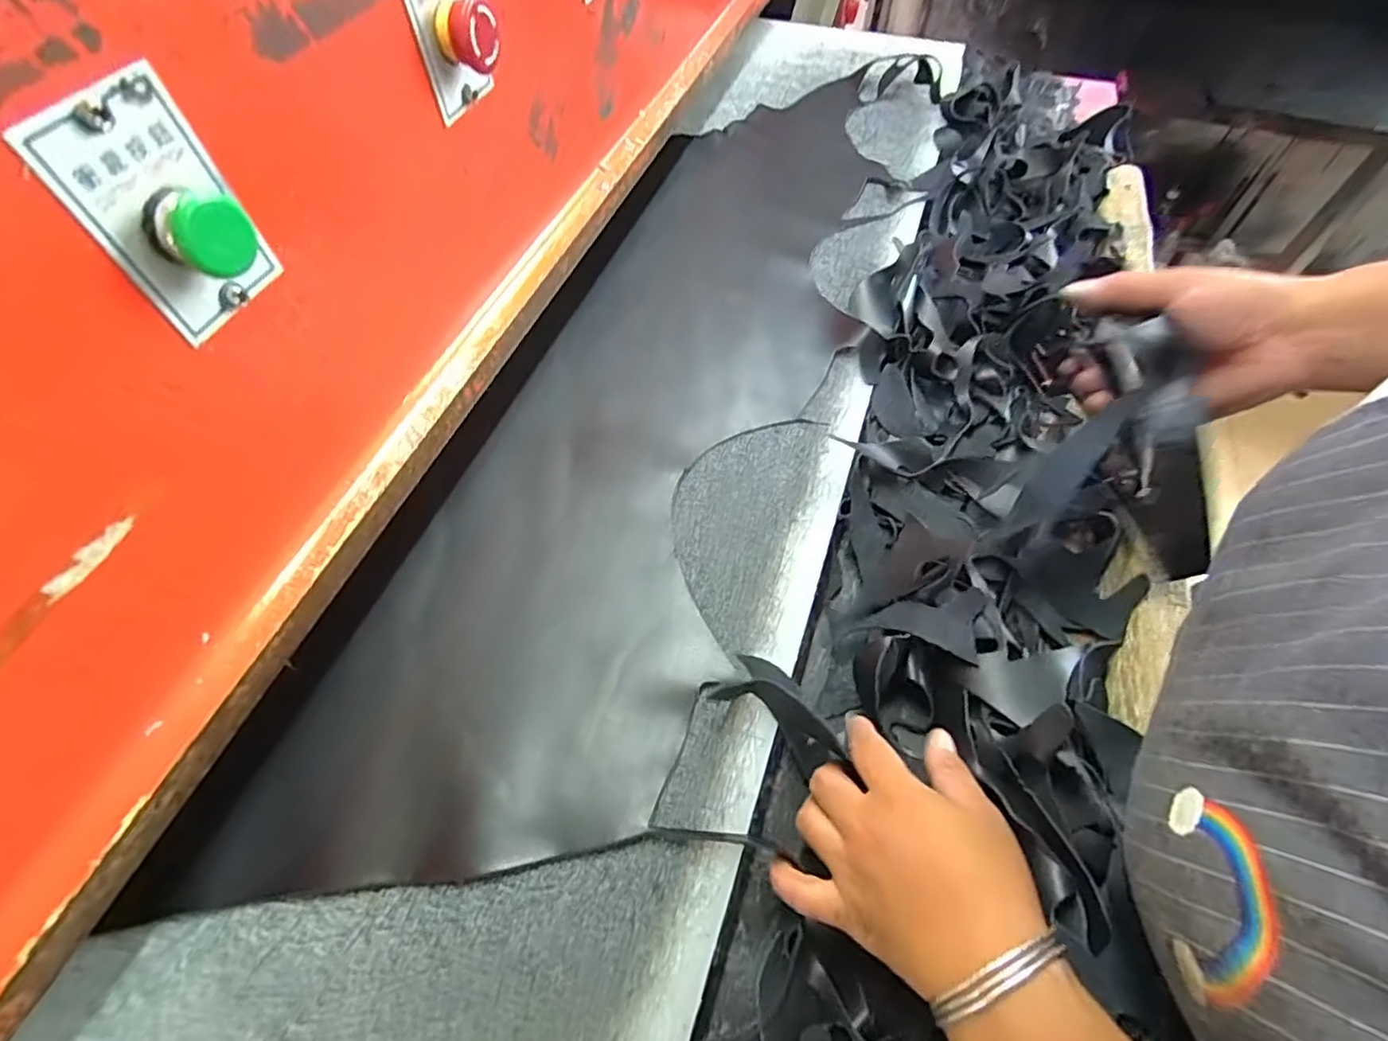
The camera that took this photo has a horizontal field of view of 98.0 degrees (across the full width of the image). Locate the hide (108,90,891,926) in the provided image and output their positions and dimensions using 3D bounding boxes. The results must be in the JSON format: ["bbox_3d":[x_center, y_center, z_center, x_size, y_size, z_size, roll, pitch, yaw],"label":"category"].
[{"bbox_3d":[-0.017,-0.138,0.538,0.247,0.017,0.909,19,60,10],"label":"hide"}]

